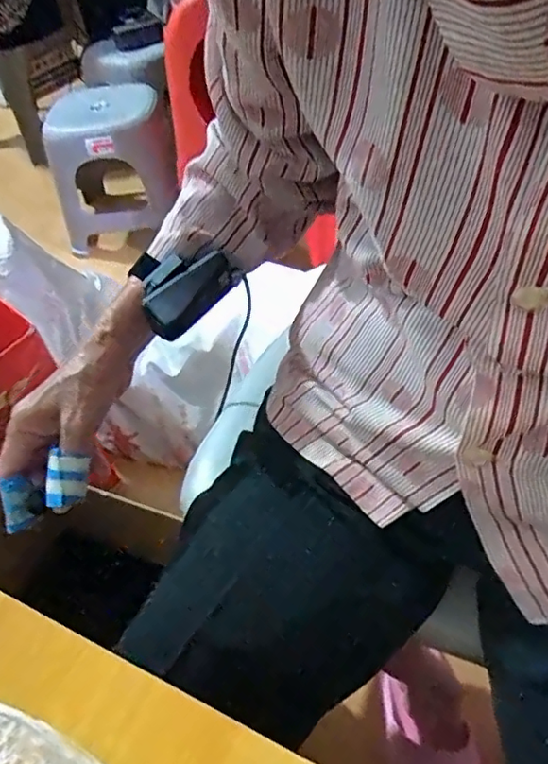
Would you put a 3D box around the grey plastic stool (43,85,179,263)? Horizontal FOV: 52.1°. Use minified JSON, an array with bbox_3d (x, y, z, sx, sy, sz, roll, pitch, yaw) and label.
[{"bbox_3d":[-0.394,-0.530,1.385,0.254,0.277,0.245,-2,49,7],"label":"grey plastic stool"}]

